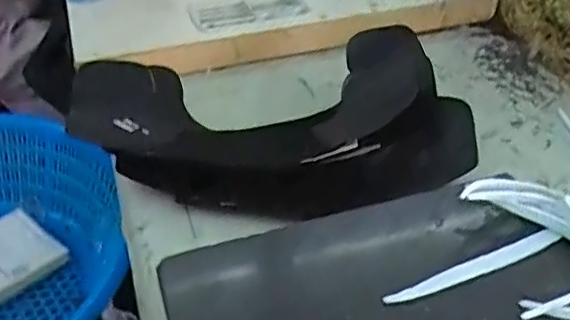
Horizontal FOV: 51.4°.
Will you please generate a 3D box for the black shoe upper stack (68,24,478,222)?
[{"bbox_3d":[-0.006,-0.033,0.568,0.365,0.096,0.171,-9,38,-9],"label":"black shoe upper stack"}]

